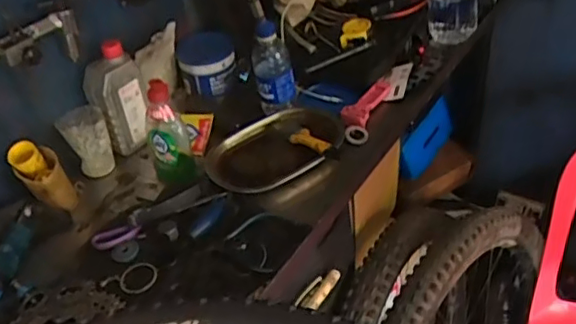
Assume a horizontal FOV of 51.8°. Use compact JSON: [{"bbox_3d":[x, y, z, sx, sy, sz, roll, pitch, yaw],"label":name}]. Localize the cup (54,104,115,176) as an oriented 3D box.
[{"bbox_3d":[-0.314,-0.030,0.935,0.066,0.100,0.067,-5,40,4],"label":"cup"}]

